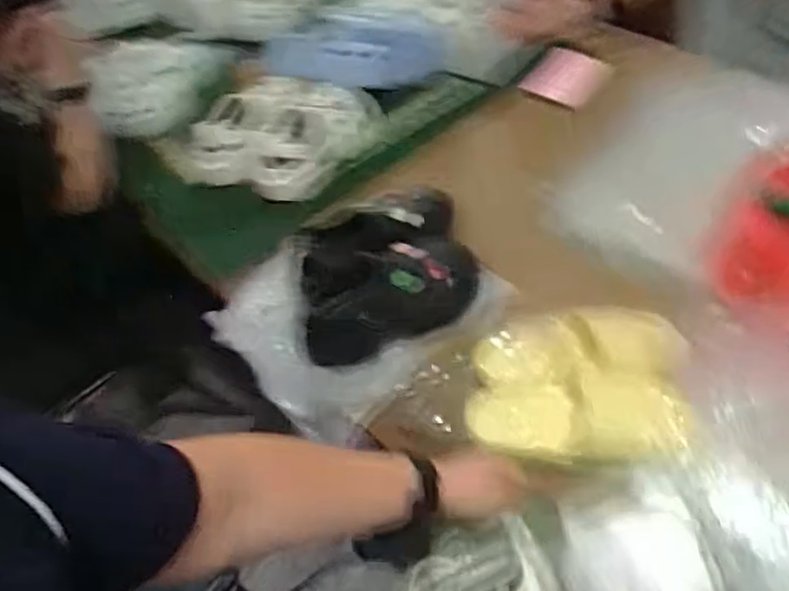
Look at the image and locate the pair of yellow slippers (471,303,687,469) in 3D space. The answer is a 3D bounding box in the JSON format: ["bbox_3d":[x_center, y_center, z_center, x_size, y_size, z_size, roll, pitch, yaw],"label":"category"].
[{"bbox_3d":[0.228,0.096,0.851,0.257,0.077,0.211,4,50,10],"label":"pair of yellow slippers"}]

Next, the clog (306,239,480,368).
[{"bbox_3d":[-0.014,0.007,0.950,0.255,0.083,0.112,-30,51,1],"label":"clog"}]

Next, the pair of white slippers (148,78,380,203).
[{"bbox_3d":[-0.230,-0.305,1.235,0.360,0.117,0.256,7,50,13],"label":"pair of white slippers"}]

